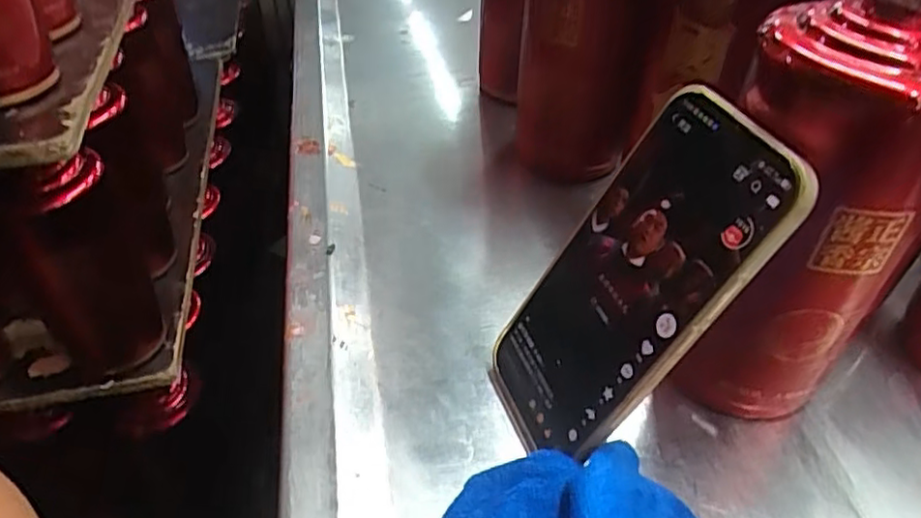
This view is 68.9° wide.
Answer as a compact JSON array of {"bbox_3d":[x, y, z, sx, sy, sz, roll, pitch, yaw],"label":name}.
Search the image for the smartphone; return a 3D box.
[{"bbox_3d":[0.066,0.014,0.276,0.008,0.164,0.081,11,35,-34],"label":"smartphone"}]

